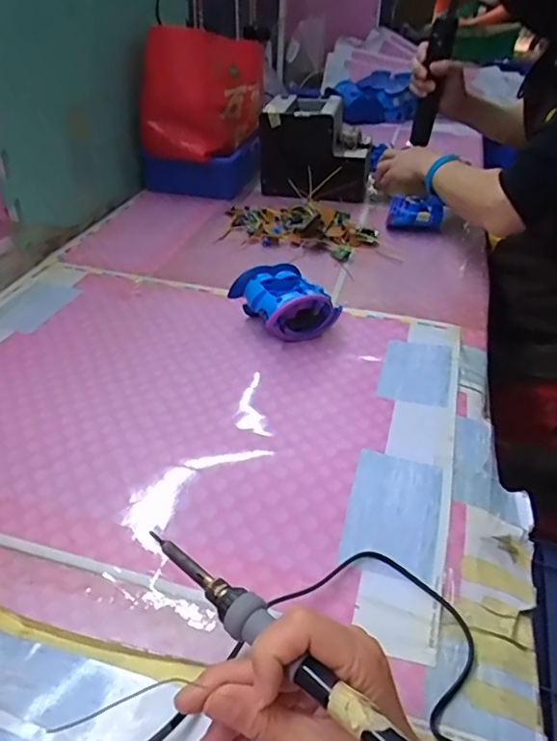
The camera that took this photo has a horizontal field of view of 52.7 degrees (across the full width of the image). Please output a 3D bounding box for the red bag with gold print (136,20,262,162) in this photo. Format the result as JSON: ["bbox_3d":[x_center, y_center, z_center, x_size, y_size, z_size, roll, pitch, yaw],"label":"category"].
[{"bbox_3d":[-0.122,-0.465,0.925,0.128,0.170,0.188,20,41,25],"label":"red bag with gold print"}]

